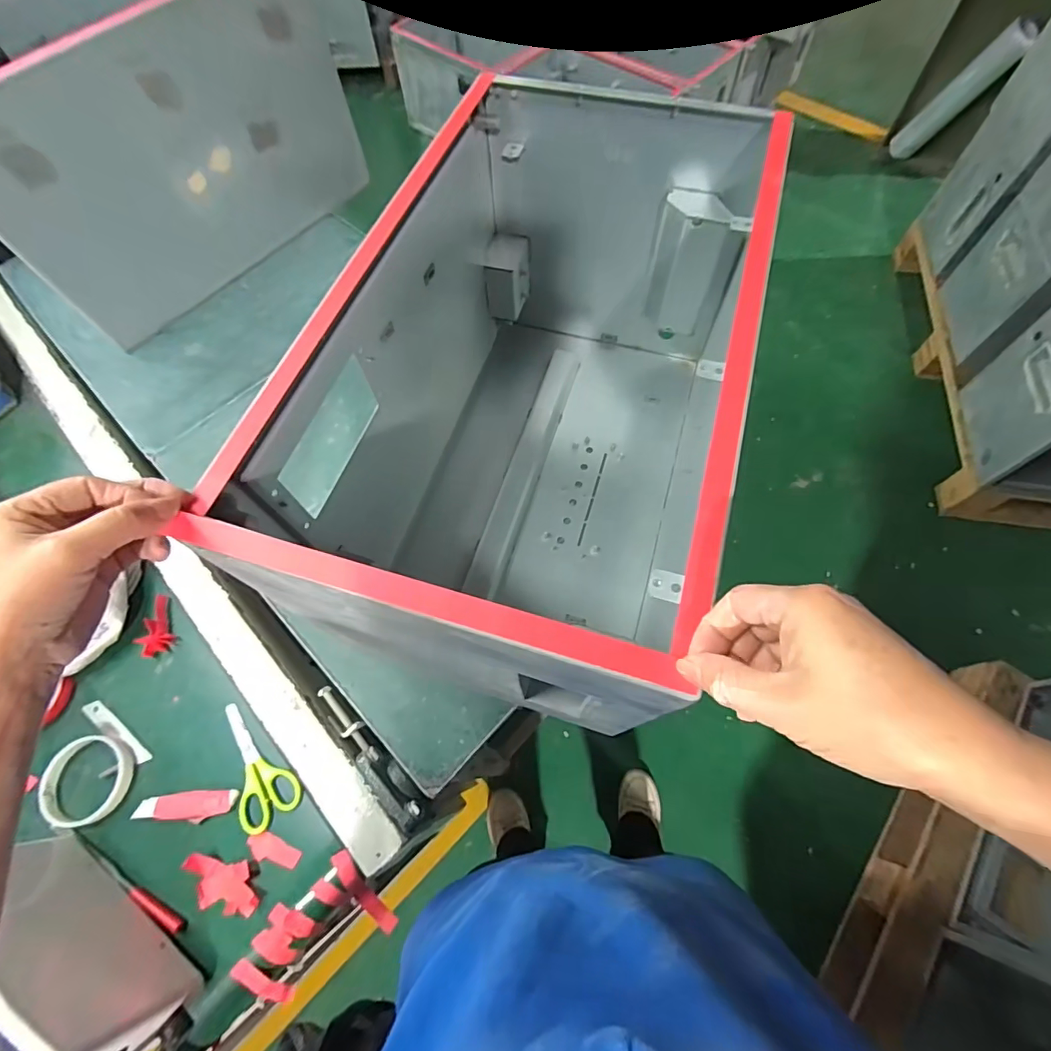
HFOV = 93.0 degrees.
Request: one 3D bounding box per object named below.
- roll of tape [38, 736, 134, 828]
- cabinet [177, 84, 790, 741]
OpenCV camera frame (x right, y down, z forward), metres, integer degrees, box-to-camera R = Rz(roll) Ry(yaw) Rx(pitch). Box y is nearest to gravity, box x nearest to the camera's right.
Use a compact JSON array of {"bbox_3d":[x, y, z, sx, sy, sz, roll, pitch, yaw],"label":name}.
[{"bbox_3d":[-0.455,0.264,0.517,0.083,0.015,0.082,2,66,4],"label":"roll of tape"},{"bbox_3d":[0.025,-0.129,0.511,0.301,0.333,0.549,15,67,9],"label":"cabinet"}]

